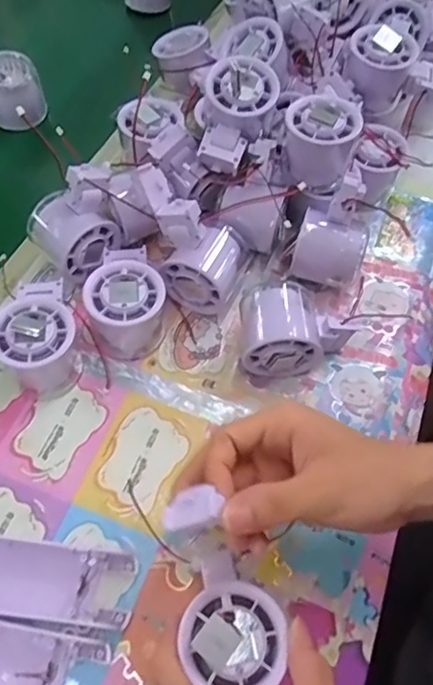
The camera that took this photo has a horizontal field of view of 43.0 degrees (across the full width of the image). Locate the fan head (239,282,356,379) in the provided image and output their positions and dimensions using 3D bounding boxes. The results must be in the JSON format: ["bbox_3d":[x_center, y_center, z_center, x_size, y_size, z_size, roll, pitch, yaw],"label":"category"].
[{"bbox_3d":[0.060,-0.006,0.425,0.085,0.054,0.060,8,59,0],"label":"fan head"}]

